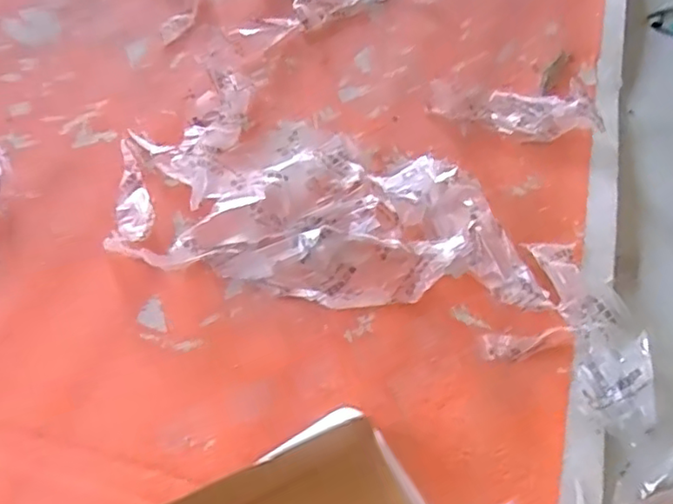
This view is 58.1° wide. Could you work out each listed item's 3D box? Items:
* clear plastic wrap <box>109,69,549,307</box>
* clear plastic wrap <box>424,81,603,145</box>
[{"bbox_3d":[-0.016,-0.085,0.684,0.460,0.076,0.300,8,51,5],"label":"clear plastic wrap"},{"bbox_3d":[0.239,-0.194,0.807,0.225,0.052,0.076,15,52,10],"label":"clear plastic wrap"}]

